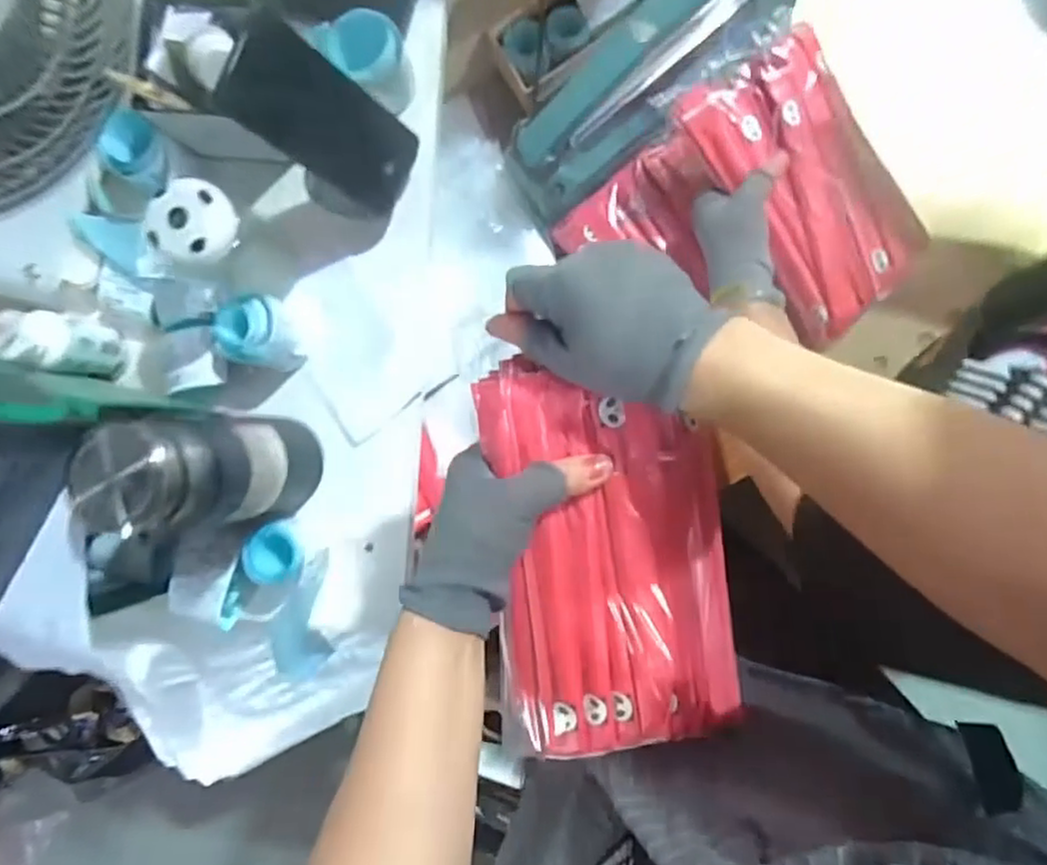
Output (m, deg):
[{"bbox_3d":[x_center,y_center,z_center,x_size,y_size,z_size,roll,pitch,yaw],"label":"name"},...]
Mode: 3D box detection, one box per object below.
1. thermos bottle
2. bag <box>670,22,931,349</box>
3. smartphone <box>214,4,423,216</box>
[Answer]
[{"bbox_3d":[-0.229,0.029,0.487,0.073,0.168,0.082,2,90,7],"label":"thermos bottle"},{"bbox_3d":[0.255,-0.214,0.588,0.136,0.014,0.242,-34,103,3],"label":"bag"},{"bbox_3d":[-0.152,-0.240,0.525,0.075,0.163,0.011,-47,52,16],"label":"smartphone"}]

